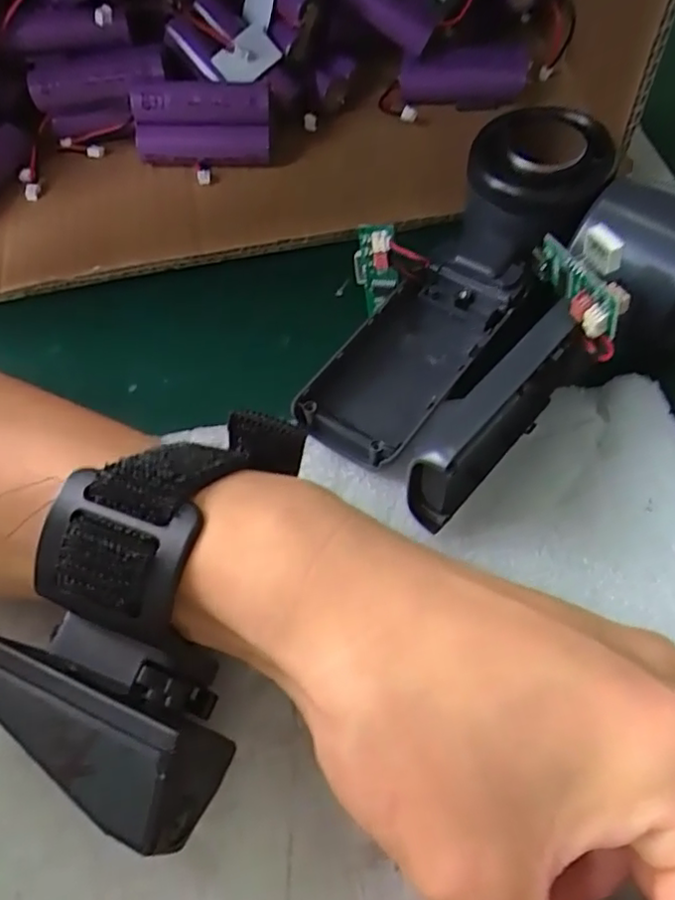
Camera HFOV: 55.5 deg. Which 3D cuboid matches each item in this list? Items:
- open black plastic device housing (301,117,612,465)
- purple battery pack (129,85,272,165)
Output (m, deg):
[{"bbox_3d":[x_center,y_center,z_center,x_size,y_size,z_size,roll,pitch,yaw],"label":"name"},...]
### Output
[{"bbox_3d":[0.040,-0.067,0.244,0.062,0.031,0.156,35,83,22],"label":"open black plastic device housing"},{"bbox_3d":[-0.066,-0.158,0.315,0.066,0.036,0.017,-2,58,2],"label":"purple battery pack"}]

